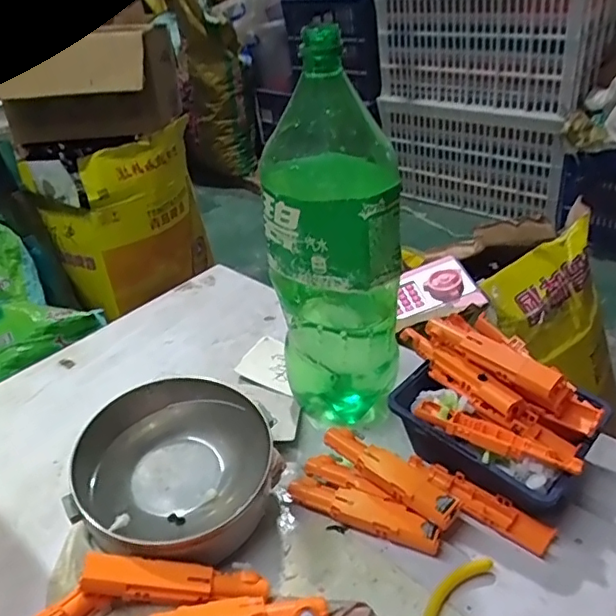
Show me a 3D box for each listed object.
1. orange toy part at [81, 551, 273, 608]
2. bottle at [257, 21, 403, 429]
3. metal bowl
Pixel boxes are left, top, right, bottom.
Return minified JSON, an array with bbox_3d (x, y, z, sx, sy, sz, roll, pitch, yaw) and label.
[{"bbox_3d":[-0.085,0.181,0.380,0.119,0.020,0.023,11,34,-13],"label":"orange toy part"},{"bbox_3d":[0.023,-0.038,0.479,0.100,0.325,0.099,-5,32,2],"label":"bottle"},{"bbox_3d":[-0.101,0.124,0.445,0.136,0.071,0.133,-6,34,4],"label":"metal bowl"}]

